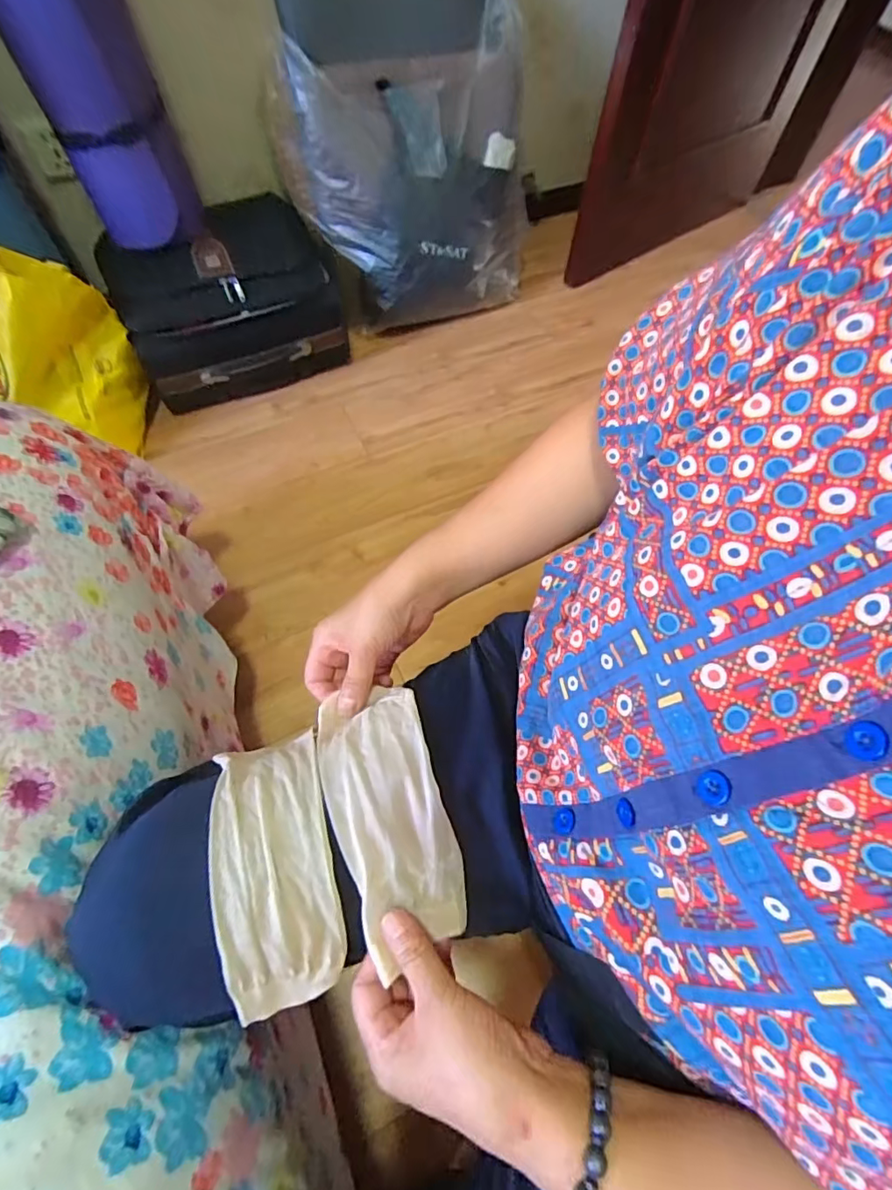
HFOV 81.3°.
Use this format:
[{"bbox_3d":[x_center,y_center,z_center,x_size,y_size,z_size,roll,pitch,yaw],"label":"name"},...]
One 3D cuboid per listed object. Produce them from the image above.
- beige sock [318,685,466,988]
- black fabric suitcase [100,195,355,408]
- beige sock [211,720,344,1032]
[{"bbox_3d":[-0.038,0.141,0.349,0.071,0.052,0.164,-17,64,-11],"label":"beige sock"},{"bbox_3d":[-0.466,-0.634,1.128,0.422,0.228,0.309,-22,69,-13],"label":"black fabric suitcase"},{"bbox_3d":[-0.106,0.166,0.330,0.067,0.058,0.154,-13,67,-9],"label":"beige sock"}]

